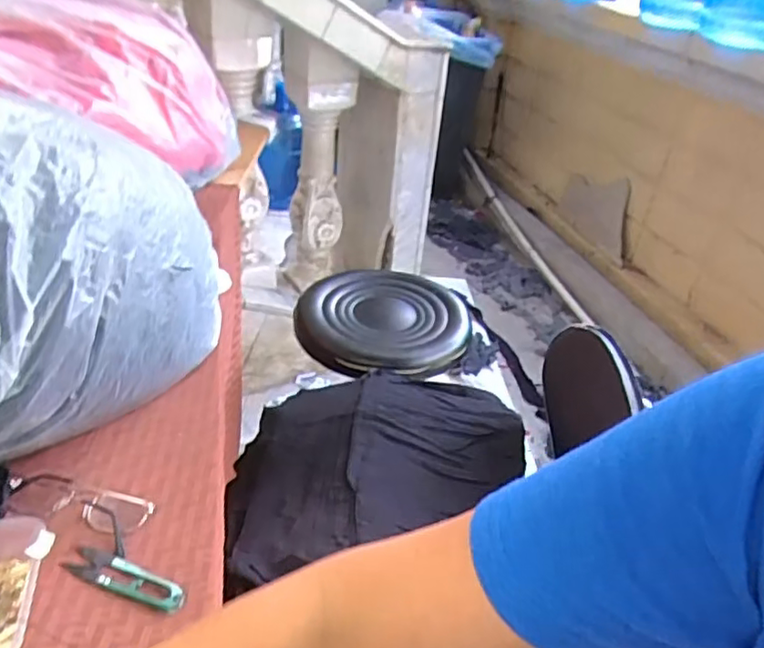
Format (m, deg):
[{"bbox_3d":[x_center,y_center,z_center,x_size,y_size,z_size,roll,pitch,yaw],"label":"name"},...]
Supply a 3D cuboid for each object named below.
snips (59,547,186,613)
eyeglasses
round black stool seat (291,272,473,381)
[{"bbox_3d":[-0.197,0.195,0.485,0.100,0.005,0.026,15,32,15],"label":"snips"},{"bbox_3d":[-0.258,0.152,0.528,0.119,0.021,0.044,11,31,9],"label":"eyeglasses"},{"bbox_3d":[-0.001,-0.006,1.139,0.301,0.055,0.286,5,33,-3],"label":"round black stool seat"}]

